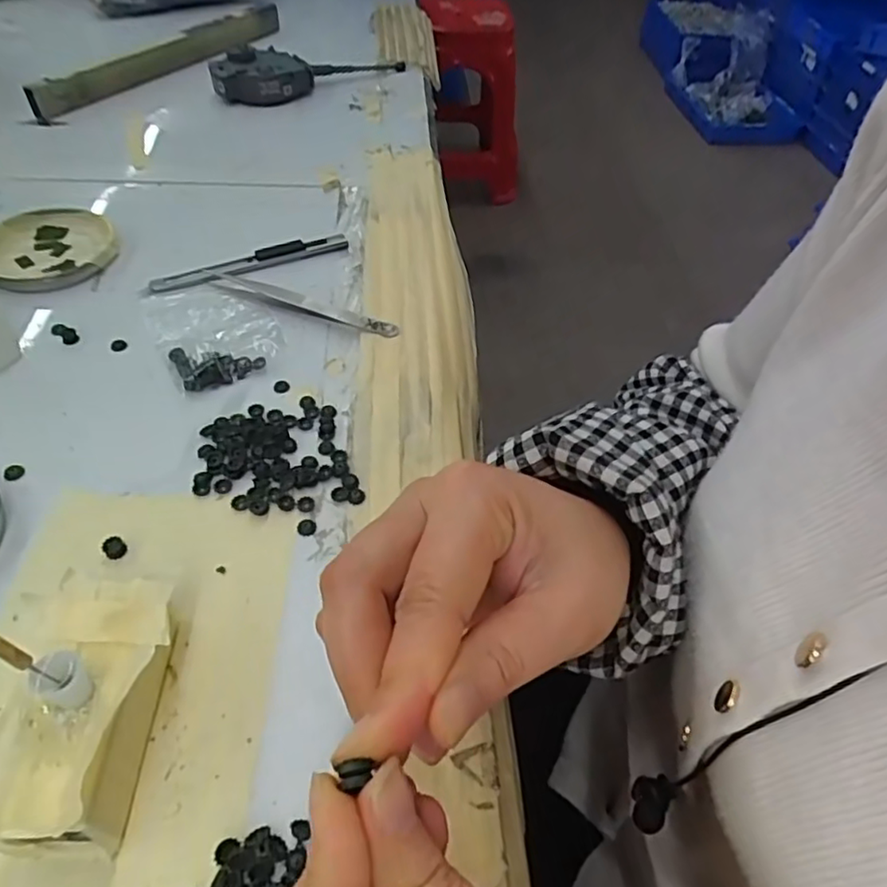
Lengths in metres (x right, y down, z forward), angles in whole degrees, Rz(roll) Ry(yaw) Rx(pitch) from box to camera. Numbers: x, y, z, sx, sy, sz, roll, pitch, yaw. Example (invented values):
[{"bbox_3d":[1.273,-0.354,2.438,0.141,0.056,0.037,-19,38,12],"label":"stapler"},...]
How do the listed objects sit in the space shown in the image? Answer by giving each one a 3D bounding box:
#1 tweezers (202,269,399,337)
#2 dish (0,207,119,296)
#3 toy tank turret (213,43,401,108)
[{"bbox_3d":[-0.087,-0.084,0.380,0.128,0.010,0.013,20,51,12],"label":"tweezers"},{"bbox_3d":[-0.251,-0.124,0.404,0.077,0.010,0.086,-20,54,-20],"label":"dish"},{"bbox_3d":[-0.119,-0.355,0.597,0.193,0.034,0.053,-24,55,-23],"label":"toy tank turret"}]

